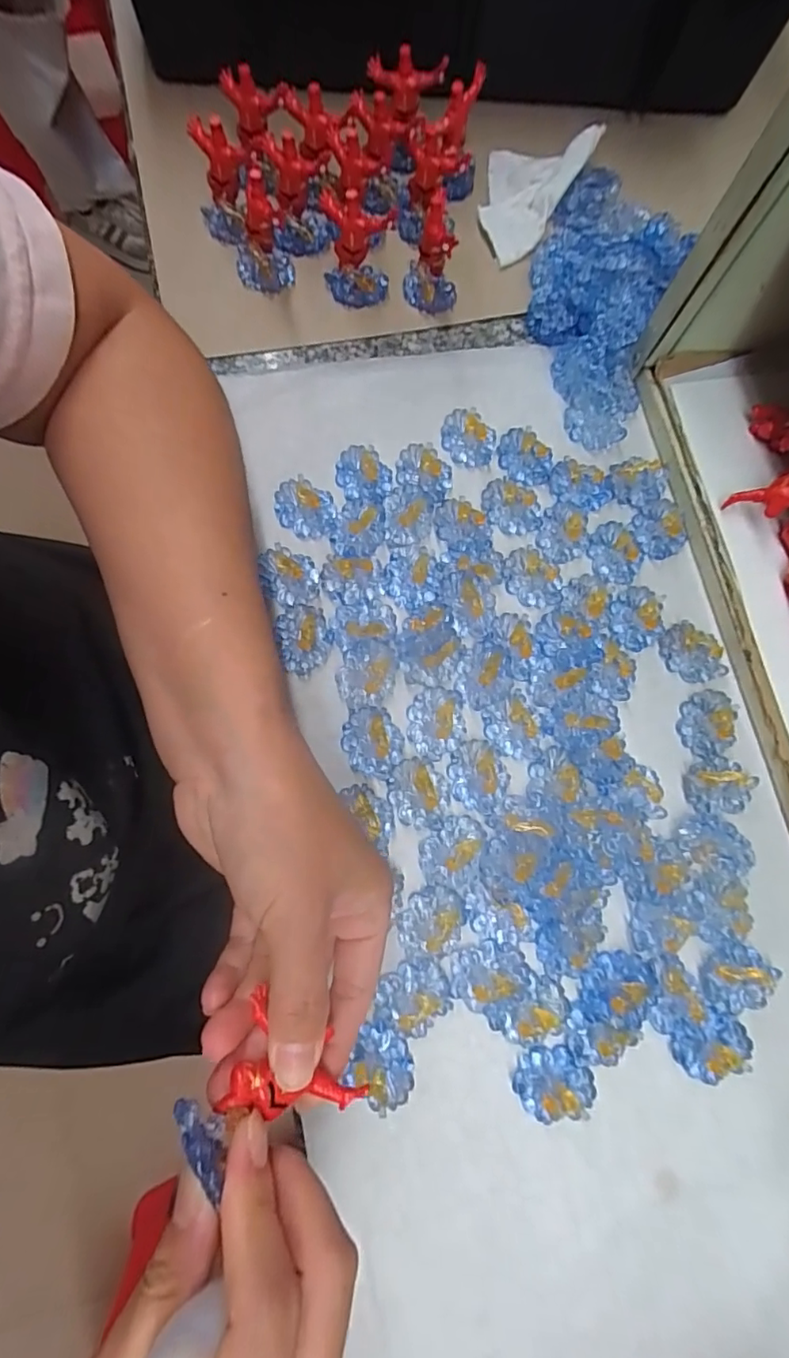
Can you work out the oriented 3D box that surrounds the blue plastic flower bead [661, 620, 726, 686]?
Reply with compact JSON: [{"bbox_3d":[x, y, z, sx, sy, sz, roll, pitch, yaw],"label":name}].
[{"bbox_3d":[0.166,-0.014,0.292,0.028,0.009,0.034,-19,80,-10],"label":"blue plastic flower bead"}]

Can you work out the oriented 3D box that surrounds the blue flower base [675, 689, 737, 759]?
[{"bbox_3d":[0.171,0.024,0.284,0.029,0.006,0.036,10,77,-4],"label":"blue flower base"}]

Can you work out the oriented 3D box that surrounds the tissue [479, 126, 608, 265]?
[{"bbox_3d":[0.084,-0.317,0.339,0.055,0.027,0.097,30,76,1],"label":"tissue"}]

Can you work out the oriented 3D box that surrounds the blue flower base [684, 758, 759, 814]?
[{"bbox_3d":[0.174,0.056,0.275,0.037,0.012,0.028,1,77,-6],"label":"blue flower base"}]

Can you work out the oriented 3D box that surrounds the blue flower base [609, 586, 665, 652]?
[{"bbox_3d":[0.136,-0.034,0.295,0.029,0.004,0.036,0,78,-6],"label":"blue flower base"}]

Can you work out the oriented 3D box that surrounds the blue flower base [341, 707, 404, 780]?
[{"bbox_3d":[-0.012,0.033,0.272,0.031,0.007,0.035,4,77,-6],"label":"blue flower base"}]

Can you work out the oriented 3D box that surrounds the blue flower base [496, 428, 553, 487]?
[{"bbox_3d":[0.079,-0.132,0.310,0.035,0.005,0.026,37,76,3],"label":"blue flower base"}]

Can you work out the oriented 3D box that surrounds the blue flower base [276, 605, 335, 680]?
[{"bbox_3d":[-0.048,-0.022,0.280,0.027,0.007,0.037,-12,79,-9],"label":"blue flower base"}]

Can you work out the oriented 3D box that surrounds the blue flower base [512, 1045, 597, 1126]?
[{"bbox_3d":[0.075,0.190,0.244,0.036,0.004,0.029,-6,78,-8],"label":"blue flower base"}]

